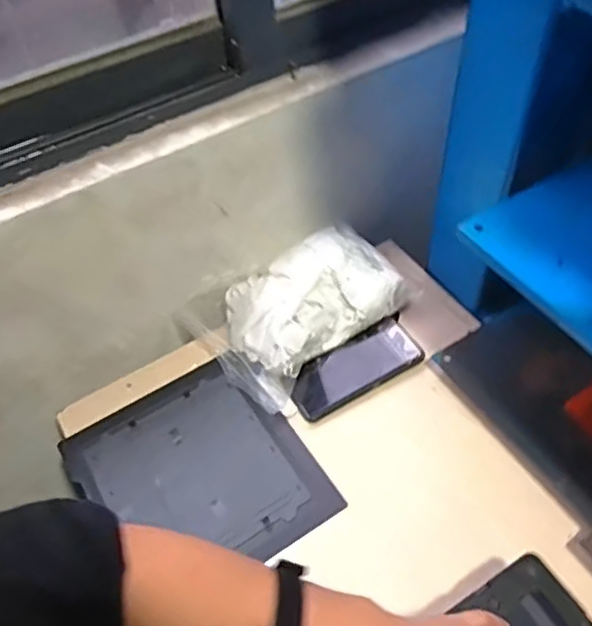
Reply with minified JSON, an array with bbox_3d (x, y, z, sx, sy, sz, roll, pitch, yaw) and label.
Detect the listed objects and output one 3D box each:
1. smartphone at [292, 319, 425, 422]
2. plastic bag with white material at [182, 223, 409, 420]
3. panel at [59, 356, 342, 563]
[{"bbox_3d":[0.068,0.064,0.738,0.161,0.008,0.068,-27,54,-18],"label":"smartphone"},{"bbox_3d":[0.008,-0.014,0.753,0.235,0.079,0.167,-30,55,-20],"label":"plastic bag with white material"},{"bbox_3d":[-0.105,0.167,0.673,0.219,0.014,0.231,-28,55,-19],"label":"panel"}]

